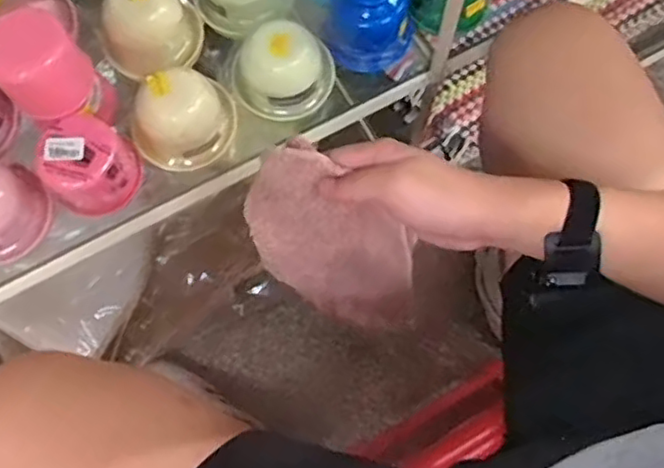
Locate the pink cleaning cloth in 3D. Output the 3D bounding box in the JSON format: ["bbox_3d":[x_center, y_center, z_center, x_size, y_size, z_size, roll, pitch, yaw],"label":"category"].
[{"bbox_3d":[0.001,0.022,0.555,0.147,0.228,0.069,36,78,10],"label":"pink cleaning cloth"}]

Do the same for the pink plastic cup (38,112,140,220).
[{"bbox_3d":[-0.207,-0.057,0.552,0.070,0.050,0.072,0,74,1],"label":"pink plastic cup"}]

